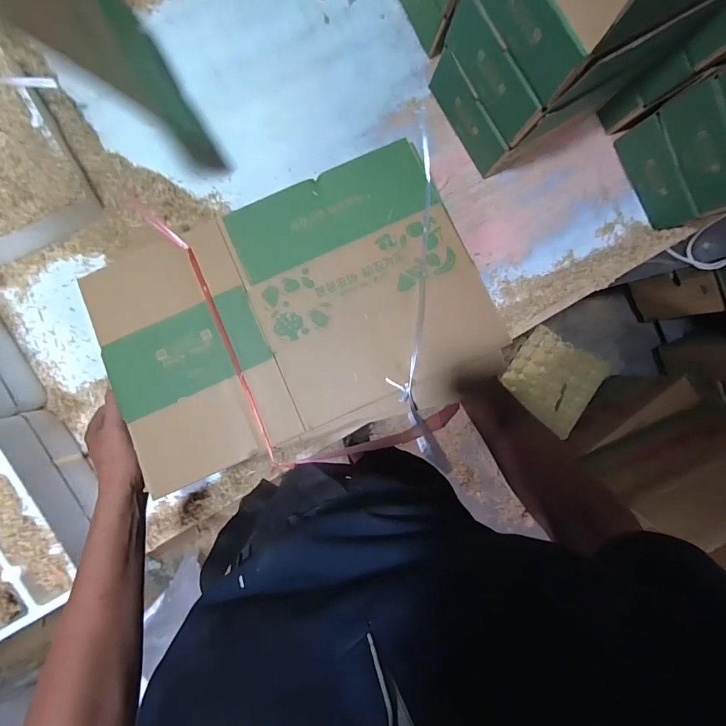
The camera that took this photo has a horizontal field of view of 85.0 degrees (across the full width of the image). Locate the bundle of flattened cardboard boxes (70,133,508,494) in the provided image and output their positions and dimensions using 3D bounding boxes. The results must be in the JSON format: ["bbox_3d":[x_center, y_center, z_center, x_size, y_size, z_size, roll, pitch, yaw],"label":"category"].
[{"bbox_3d":[-0.081,-0.057,0.461,0.424,0.026,0.288,-20,81,-1],"label":"bundle of flattened cardboard boxes"}]

